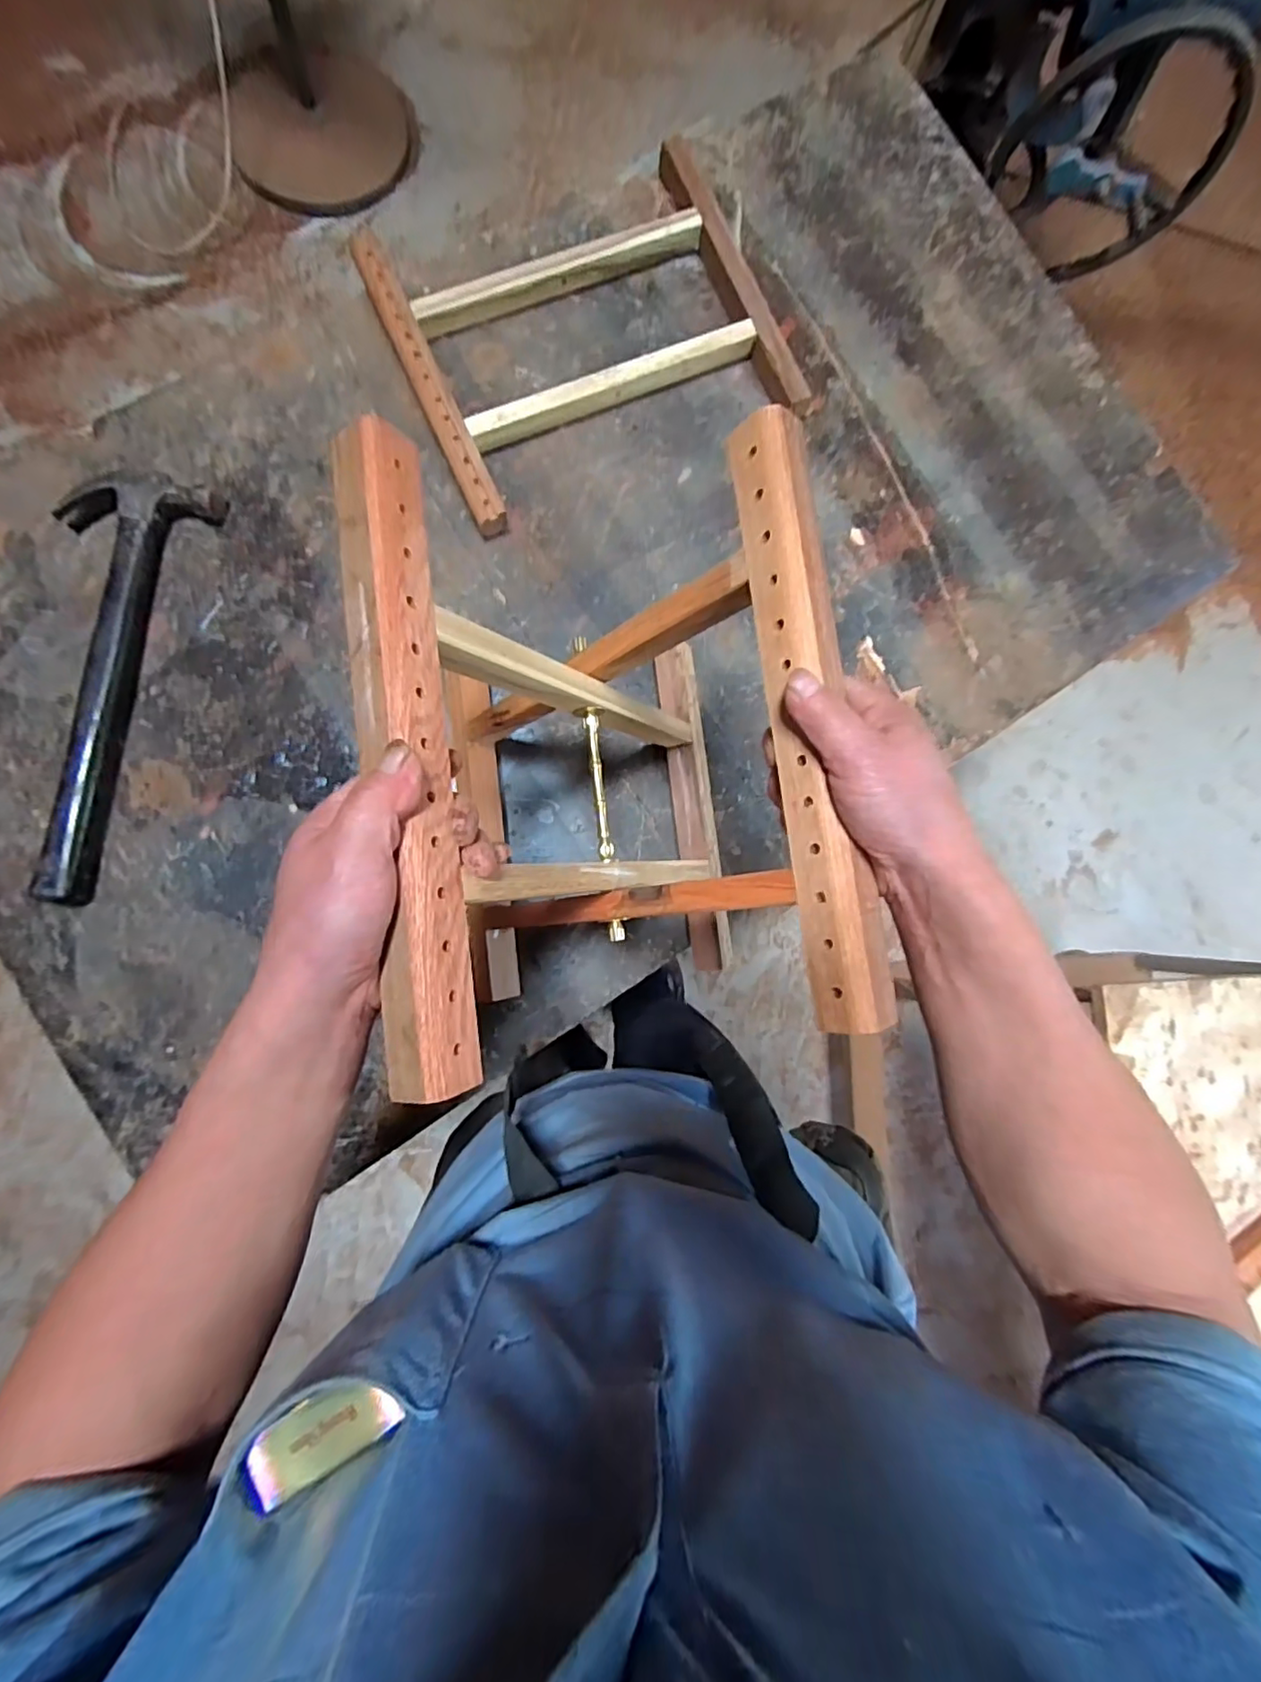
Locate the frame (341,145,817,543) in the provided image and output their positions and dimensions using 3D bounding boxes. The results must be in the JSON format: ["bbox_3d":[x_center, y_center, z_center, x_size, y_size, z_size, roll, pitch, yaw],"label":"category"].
[{"bbox_3d":[-0.045,-0.539,0.649,0.390,0.038,0.316,-25,88,-8],"label":"frame"}]

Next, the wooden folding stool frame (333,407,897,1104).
[{"bbox_3d":[-0.021,-0.041,0.443,0.243,0.297,0.316,-7,85,-6],"label":"wooden folding stool frame"}]

